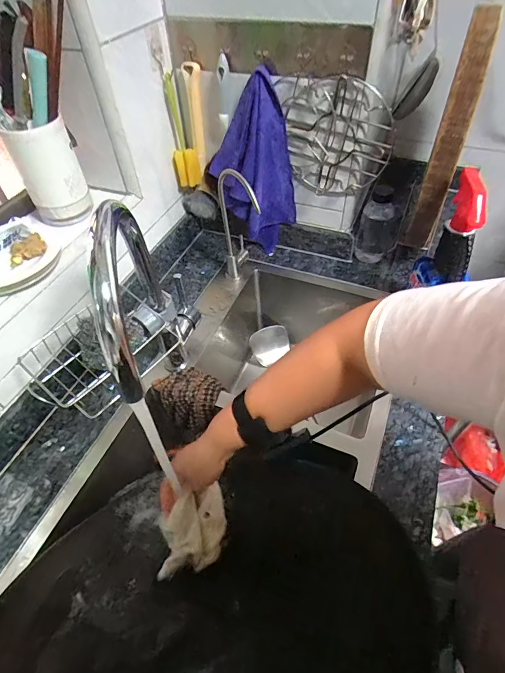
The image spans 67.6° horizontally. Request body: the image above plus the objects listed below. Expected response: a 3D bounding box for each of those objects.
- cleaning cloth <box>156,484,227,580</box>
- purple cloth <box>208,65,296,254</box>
[{"bbox_3d":[-0.078,0.264,0.512,0.086,0.020,0.110,4,82,-21],"label":"cleaning cloth"},{"bbox_3d":[0.004,-0.330,0.761,0.162,0.318,0.069,5,51,7],"label":"purple cloth"}]

